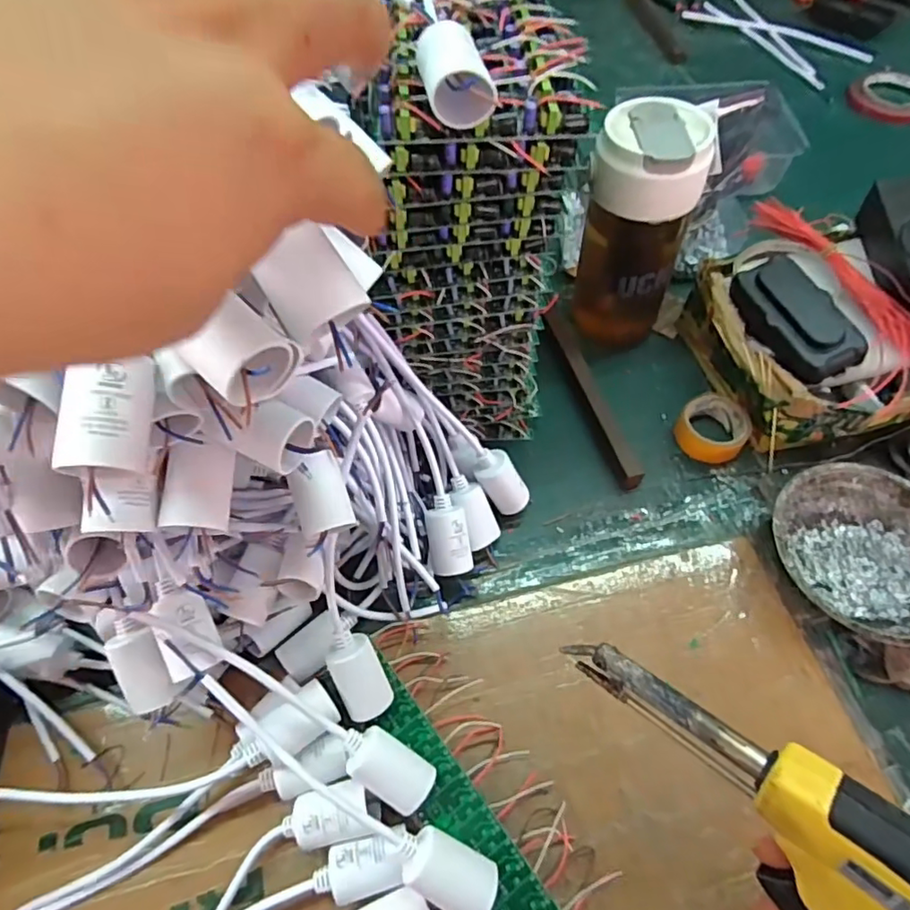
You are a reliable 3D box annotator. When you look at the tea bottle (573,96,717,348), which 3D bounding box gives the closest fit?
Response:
[{"bbox_3d":[0.146,-0.179,0.476,0.085,0.191,0.071,16,59,11],"label":"tea bottle"}]

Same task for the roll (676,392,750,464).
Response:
[{"bbox_3d":[0.211,-0.024,0.472,0.052,0.022,0.062,35,64,20],"label":"roll"}]

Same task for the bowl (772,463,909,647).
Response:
[{"bbox_3d":[0.278,0.070,0.399,0.124,0.038,0.121,0,58,0],"label":"bowl"}]

